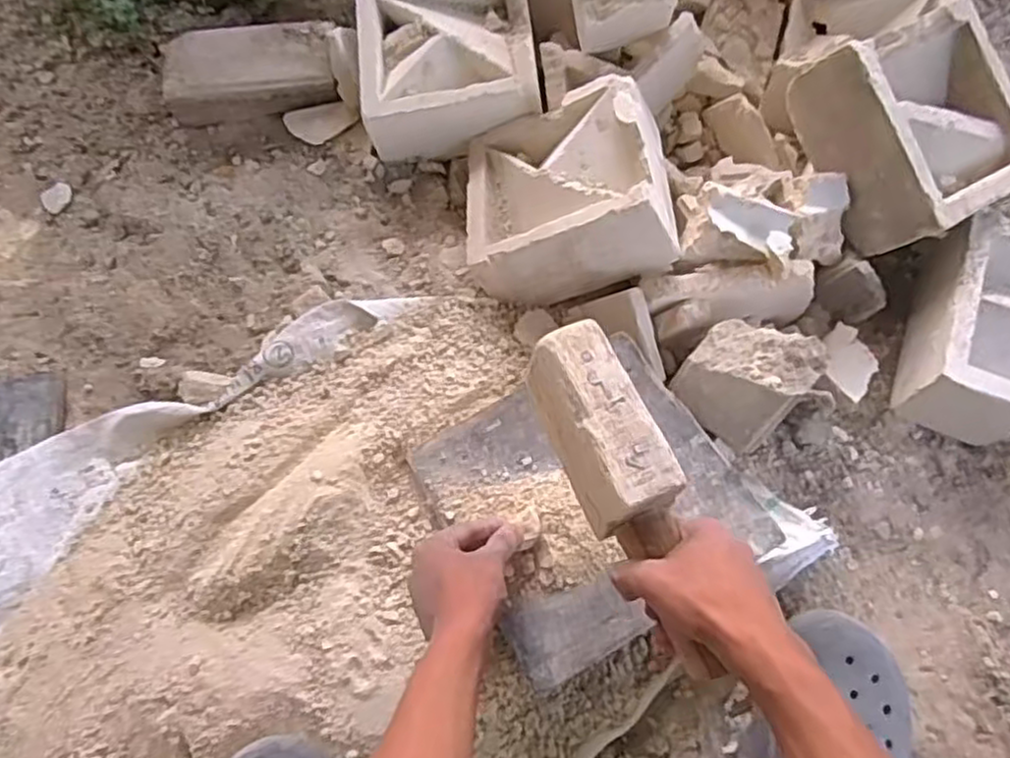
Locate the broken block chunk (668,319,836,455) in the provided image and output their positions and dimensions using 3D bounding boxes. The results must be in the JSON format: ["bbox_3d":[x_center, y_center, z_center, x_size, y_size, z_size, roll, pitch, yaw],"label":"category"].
[{"bbox_3d":[0.241,0.000,0.724,0.116,0.075,0.111,42,75,17],"label":"broken block chunk"}]

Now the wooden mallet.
[{"bbox_3d":[0.082,0.080,0.510,0.062,0.076,0.243,-20,79,-14],"label":"wooden mallet"}]

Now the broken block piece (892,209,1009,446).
[{"bbox_3d":[0.484,-0.051,0.756,0.110,0.115,0.202,22,70,11],"label":"broken block piece"}]

